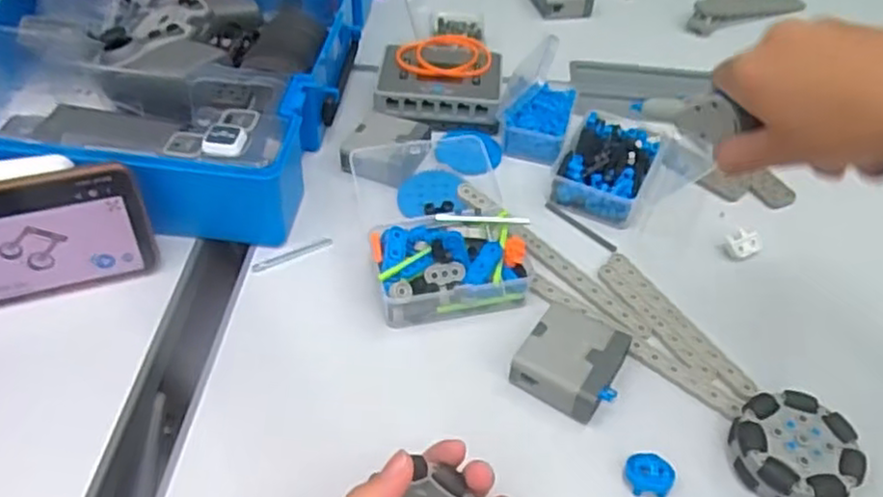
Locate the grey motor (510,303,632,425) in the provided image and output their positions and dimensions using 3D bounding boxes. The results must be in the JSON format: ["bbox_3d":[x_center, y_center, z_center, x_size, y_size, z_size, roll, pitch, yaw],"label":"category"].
[{"bbox_3d":[0.074,0.064,0.404,0.051,0.023,0.056,25,49,20],"label":"grey motor"}]

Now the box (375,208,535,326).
[{"bbox_3d":[0.007,0.009,0.445,0.098,0.034,0.060,-7,46,-11],"label":"box"}]

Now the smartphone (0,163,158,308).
[{"bbox_3d":[-0.254,0.001,0.407,0.157,0.078,0.011,-12,33,-14],"label":"smartphone"}]

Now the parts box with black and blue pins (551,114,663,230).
[{"bbox_3d":[0.123,-0.060,0.523,0.064,0.026,0.091,20,47,16],"label":"parts box with black and blue pins"}]

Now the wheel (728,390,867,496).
[{"bbox_3d":[0.184,0.107,0.370,0.056,0.025,0.059,2,45,-2],"label":"wheel"}]

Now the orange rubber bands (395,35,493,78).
[{"bbox_3d":[0.003,-0.161,0.590,0.078,0.009,0.056,4,45,0],"label":"orange rubber bands"}]

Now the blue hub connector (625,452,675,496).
[{"bbox_3d":[0.107,0.117,0.364,0.024,0.015,0.017,4,45,0],"label":"blue hub connector"}]

